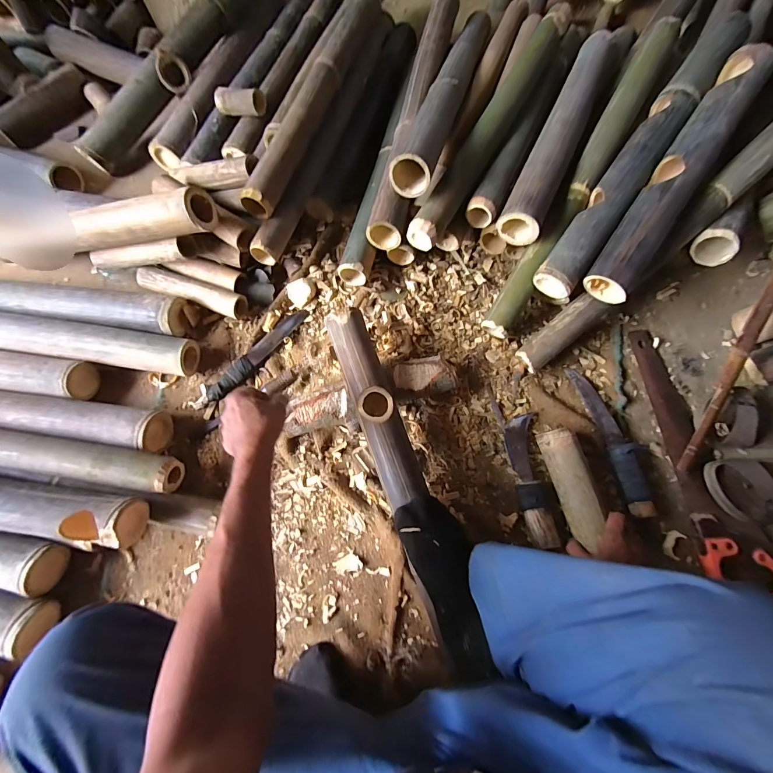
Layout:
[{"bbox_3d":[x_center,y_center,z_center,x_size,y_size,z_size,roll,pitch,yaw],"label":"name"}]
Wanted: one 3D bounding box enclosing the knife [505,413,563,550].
[{"bbox_3d":[0.261,0.165,0.648,0.059,0.041,0.235,-4,74,-1],"label":"knife"}]

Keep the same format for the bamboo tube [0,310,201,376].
[{"bbox_3d":[-0.660,-0.091,0.713,0.539,0.082,0.075,7,74,2],"label":"bamboo tube"}]

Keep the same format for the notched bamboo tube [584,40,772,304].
[{"bbox_3d":[0.517,-0.373,0.624,0.086,0.074,0.499,33,90,9],"label":"notched bamboo tube"}]

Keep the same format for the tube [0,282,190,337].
[{"bbox_3d":[-0.907,-0.177,0.753,0.975,0.079,0.088,4,72,1],"label":"tube"}]

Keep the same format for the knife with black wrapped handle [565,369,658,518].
[{"bbox_3d":[0.424,0.092,0.671,0.049,0.037,0.289,-14,75,-4],"label":"knife with black wrapped handle"}]

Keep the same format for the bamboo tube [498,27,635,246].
[{"bbox_3d":[0.357,-0.512,0.712,0.086,0.073,0.524,26,74,8],"label":"bamboo tube"}]

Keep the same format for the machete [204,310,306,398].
[{"bbox_3d":[-0.260,-0.070,0.728,0.042,0.020,0.255,41,78,11],"label":"machete"}]

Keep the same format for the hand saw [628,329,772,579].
[{"bbox_3d":[0.585,0.114,0.666,0.120,0.040,0.493,-4,74,-1],"label":"hand saw"}]

